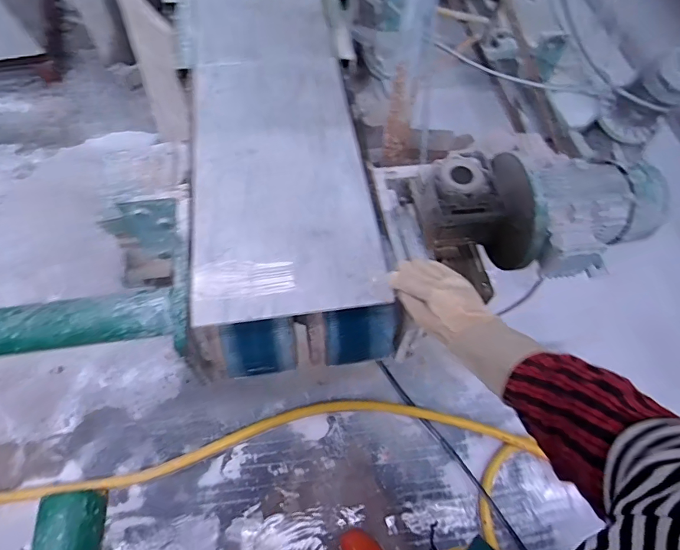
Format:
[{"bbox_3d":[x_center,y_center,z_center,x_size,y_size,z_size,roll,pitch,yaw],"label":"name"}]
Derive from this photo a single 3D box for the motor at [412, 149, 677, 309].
[{"bbox_3d":[0.329,-0.090,0.756,0.408,0.199,0.181,7,61,2],"label":"motor"}]

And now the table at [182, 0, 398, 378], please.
[{"bbox_3d":[-0.180,-0.465,0.976,0.313,0.122,1.339,-9,65,-7],"label":"table"}]

